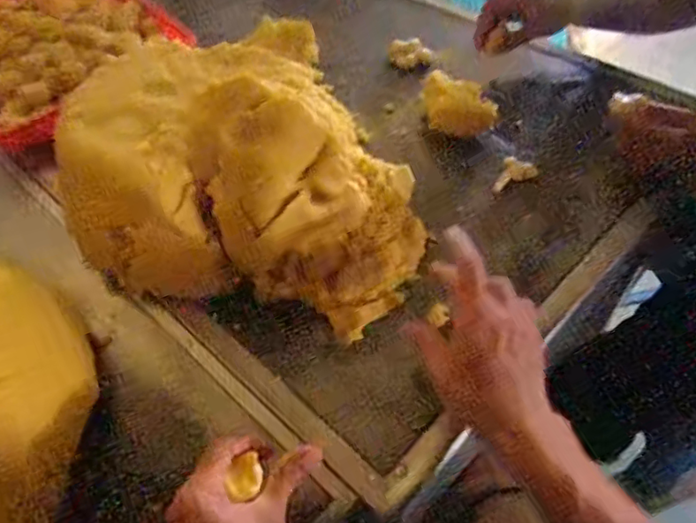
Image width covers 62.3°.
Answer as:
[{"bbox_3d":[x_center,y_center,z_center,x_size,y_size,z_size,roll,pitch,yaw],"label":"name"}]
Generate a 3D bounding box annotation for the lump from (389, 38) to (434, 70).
[{"bbox_3d":[0.084,-0.278,0.769,0.056,0.026,0.031,-4,52,1],"label":"lump"}]

